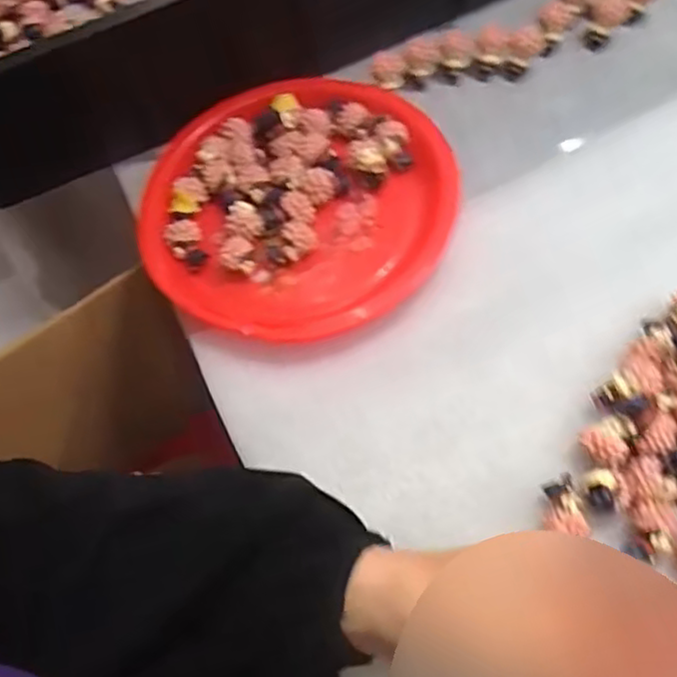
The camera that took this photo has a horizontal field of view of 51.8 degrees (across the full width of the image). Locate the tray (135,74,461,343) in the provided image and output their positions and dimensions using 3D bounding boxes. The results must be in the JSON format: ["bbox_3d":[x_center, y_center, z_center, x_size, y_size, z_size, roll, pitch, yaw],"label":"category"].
[{"bbox_3d":[-0.025,-0.079,0.404,0.175,0.031,0.169,-3,64,7],"label":"tray"}]

